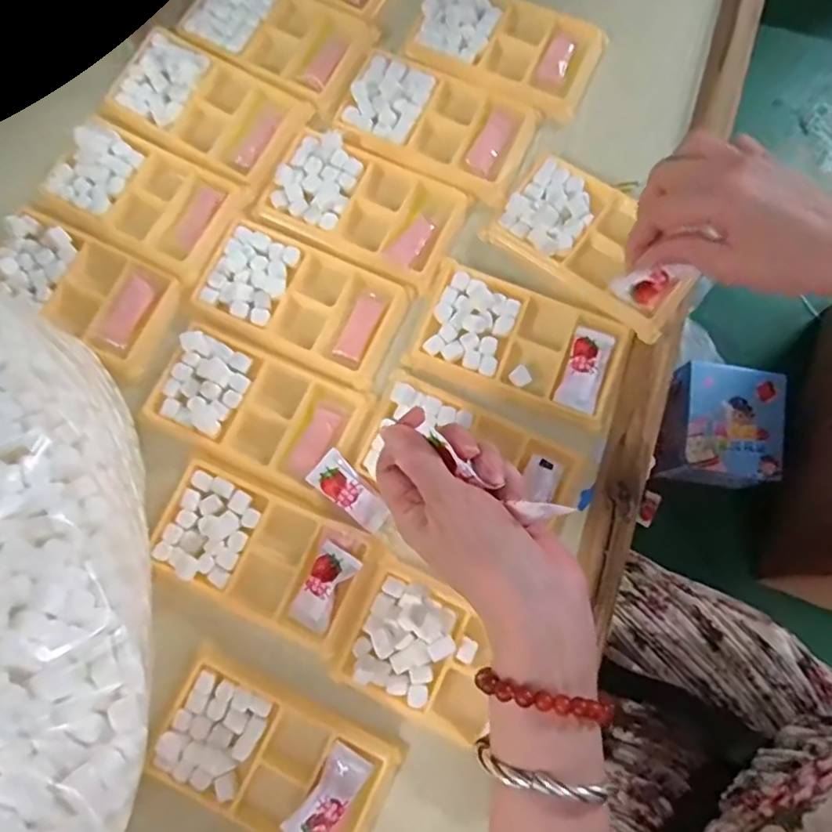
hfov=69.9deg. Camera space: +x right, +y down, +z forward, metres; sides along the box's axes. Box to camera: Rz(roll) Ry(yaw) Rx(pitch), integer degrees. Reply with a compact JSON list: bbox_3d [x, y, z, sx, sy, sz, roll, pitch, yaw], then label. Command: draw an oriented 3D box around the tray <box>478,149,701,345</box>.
[{"bbox_3d":[0.123,-0.119,0.399,0.134,0.025,0.079,37,81,6],"label":"tray"}]

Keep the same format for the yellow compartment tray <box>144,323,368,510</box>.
[{"bbox_3d":[-0.104,-0.003,0.385,0.128,0.010,0.076,25,80,4],"label":"yellow compartment tray"}]

